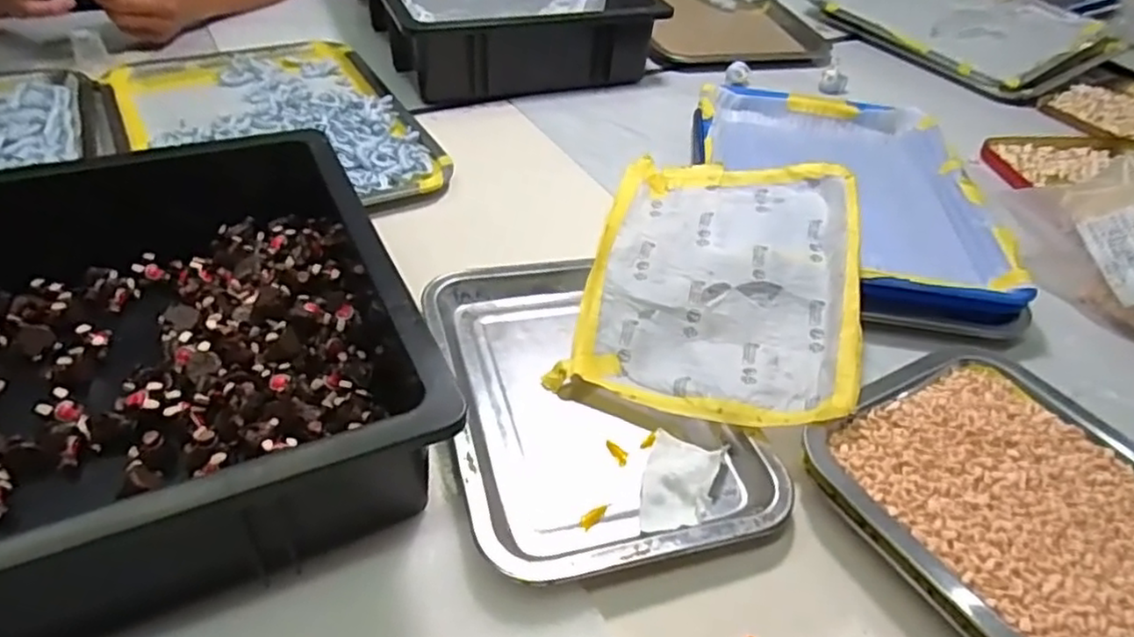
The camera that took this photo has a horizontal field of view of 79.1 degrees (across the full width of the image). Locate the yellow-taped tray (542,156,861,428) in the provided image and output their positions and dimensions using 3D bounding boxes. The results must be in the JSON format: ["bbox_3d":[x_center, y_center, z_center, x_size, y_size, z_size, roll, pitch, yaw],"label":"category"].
[{"bbox_3d":[0.112,-0.035,0.506,0.187,0.031,0.252,11,53,12],"label":"yellow-taped tray"}]

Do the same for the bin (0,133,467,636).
[{"bbox_3d":[-0.325,0.030,0.365,0.445,0.091,0.336,-18,47,-22],"label":"bin"}]

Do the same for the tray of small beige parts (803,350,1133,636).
[{"bbox_3d":[0.276,0.126,0.376,0.190,0.031,0.255,-20,47,-24],"label":"tray of small beige parts"}]

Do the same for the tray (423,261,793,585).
[{"bbox_3d":[0.014,0.044,0.448,0.179,0.018,0.249,-9,44,-14],"label":"tray"}]

